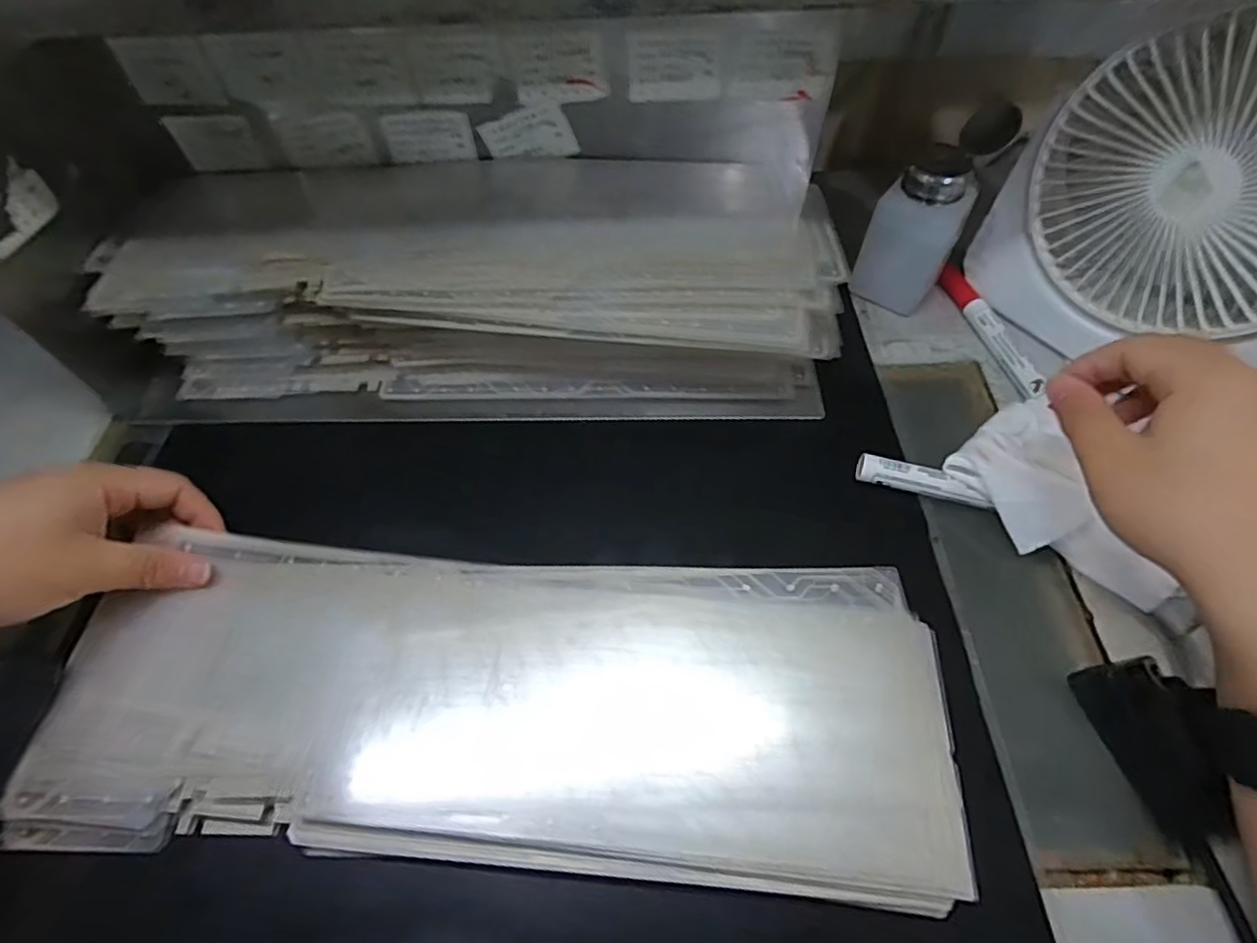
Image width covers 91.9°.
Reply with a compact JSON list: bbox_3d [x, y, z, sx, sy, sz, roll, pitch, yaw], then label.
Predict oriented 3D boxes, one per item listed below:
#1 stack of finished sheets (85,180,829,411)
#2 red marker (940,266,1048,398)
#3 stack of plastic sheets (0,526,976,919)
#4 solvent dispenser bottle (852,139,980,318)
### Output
[{"bbox_3d":[-0.098,-0.128,0.402,0.446,0.102,0.144,4,56,3],"label":"stack of finished sheets"},{"bbox_3d":[0.251,-0.100,0.421,0.020,0.011,0.115,-8,57,-6],"label":"red marker"},{"bbox_3d":[-0.062,0.106,0.291,0.405,0.020,0.139,2,56,3],"label":"stack of plastic sheets"},{"bbox_3d":[0.194,-0.163,0.416,0.054,0.094,0.045,26,60,16],"label":"solvent dispenser bottle"}]

